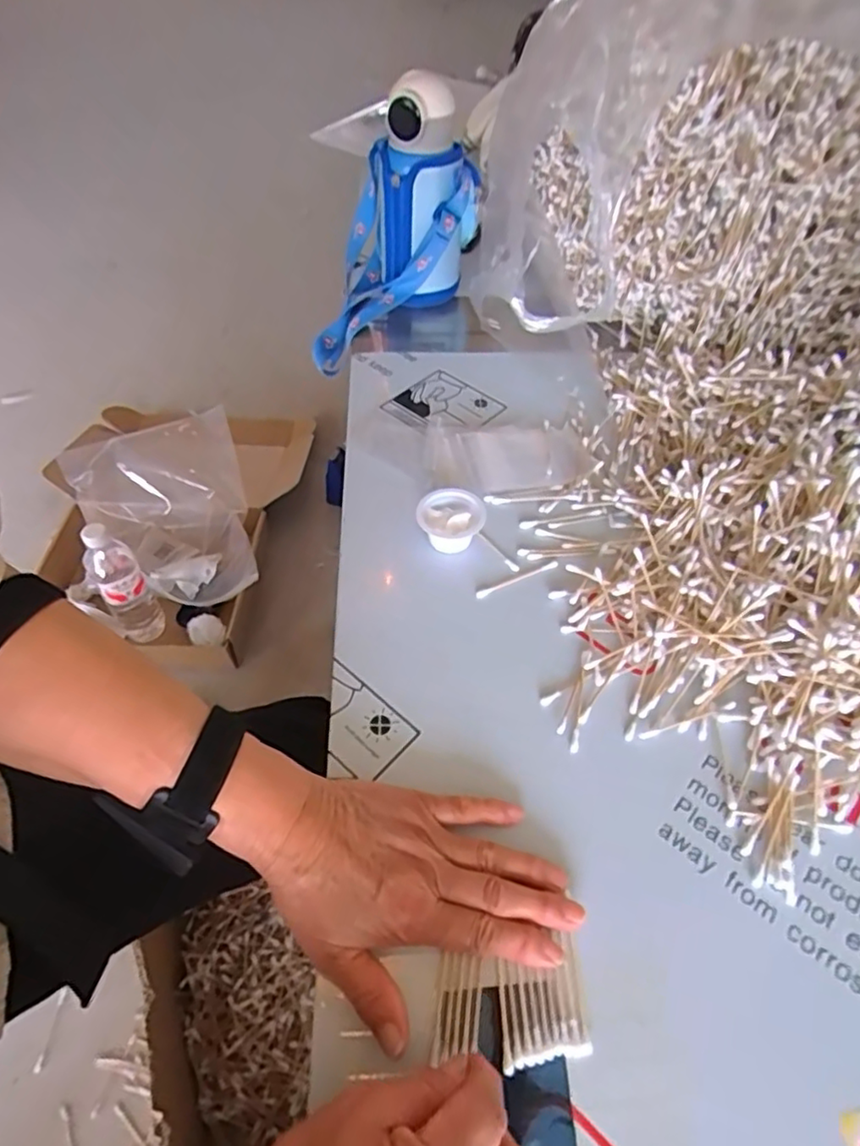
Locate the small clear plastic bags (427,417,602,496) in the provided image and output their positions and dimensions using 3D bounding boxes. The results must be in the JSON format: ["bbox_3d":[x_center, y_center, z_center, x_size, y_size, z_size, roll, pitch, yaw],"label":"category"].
[{"bbox_3d":[0.071,-0.109,0.572,0.150,0.017,0.091,4,53,2],"label":"small clear plastic bags"}]

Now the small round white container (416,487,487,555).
[{"bbox_3d":[0.017,-0.044,0.508,0.053,0.028,0.047,8,53,5],"label":"small round white container"}]

